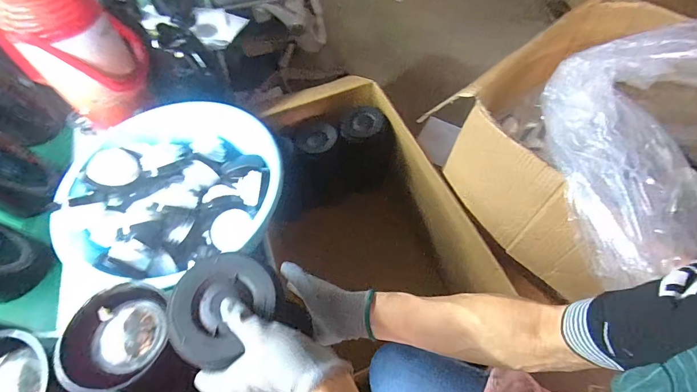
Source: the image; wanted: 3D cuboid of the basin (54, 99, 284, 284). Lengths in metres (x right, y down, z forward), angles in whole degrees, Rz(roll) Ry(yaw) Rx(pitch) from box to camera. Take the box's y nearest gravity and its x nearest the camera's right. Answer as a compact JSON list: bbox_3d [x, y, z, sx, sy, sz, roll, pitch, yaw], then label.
[{"bbox_3d":[-0.304,-0.021,0.637,0.360,0.116,0.314,-22,61,-10],"label":"basin"}]

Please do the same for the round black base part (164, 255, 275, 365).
[{"bbox_3d":[-0.141,0.117,0.383,0.100,0.015,0.115,35,67,21],"label":"round black base part"}]

